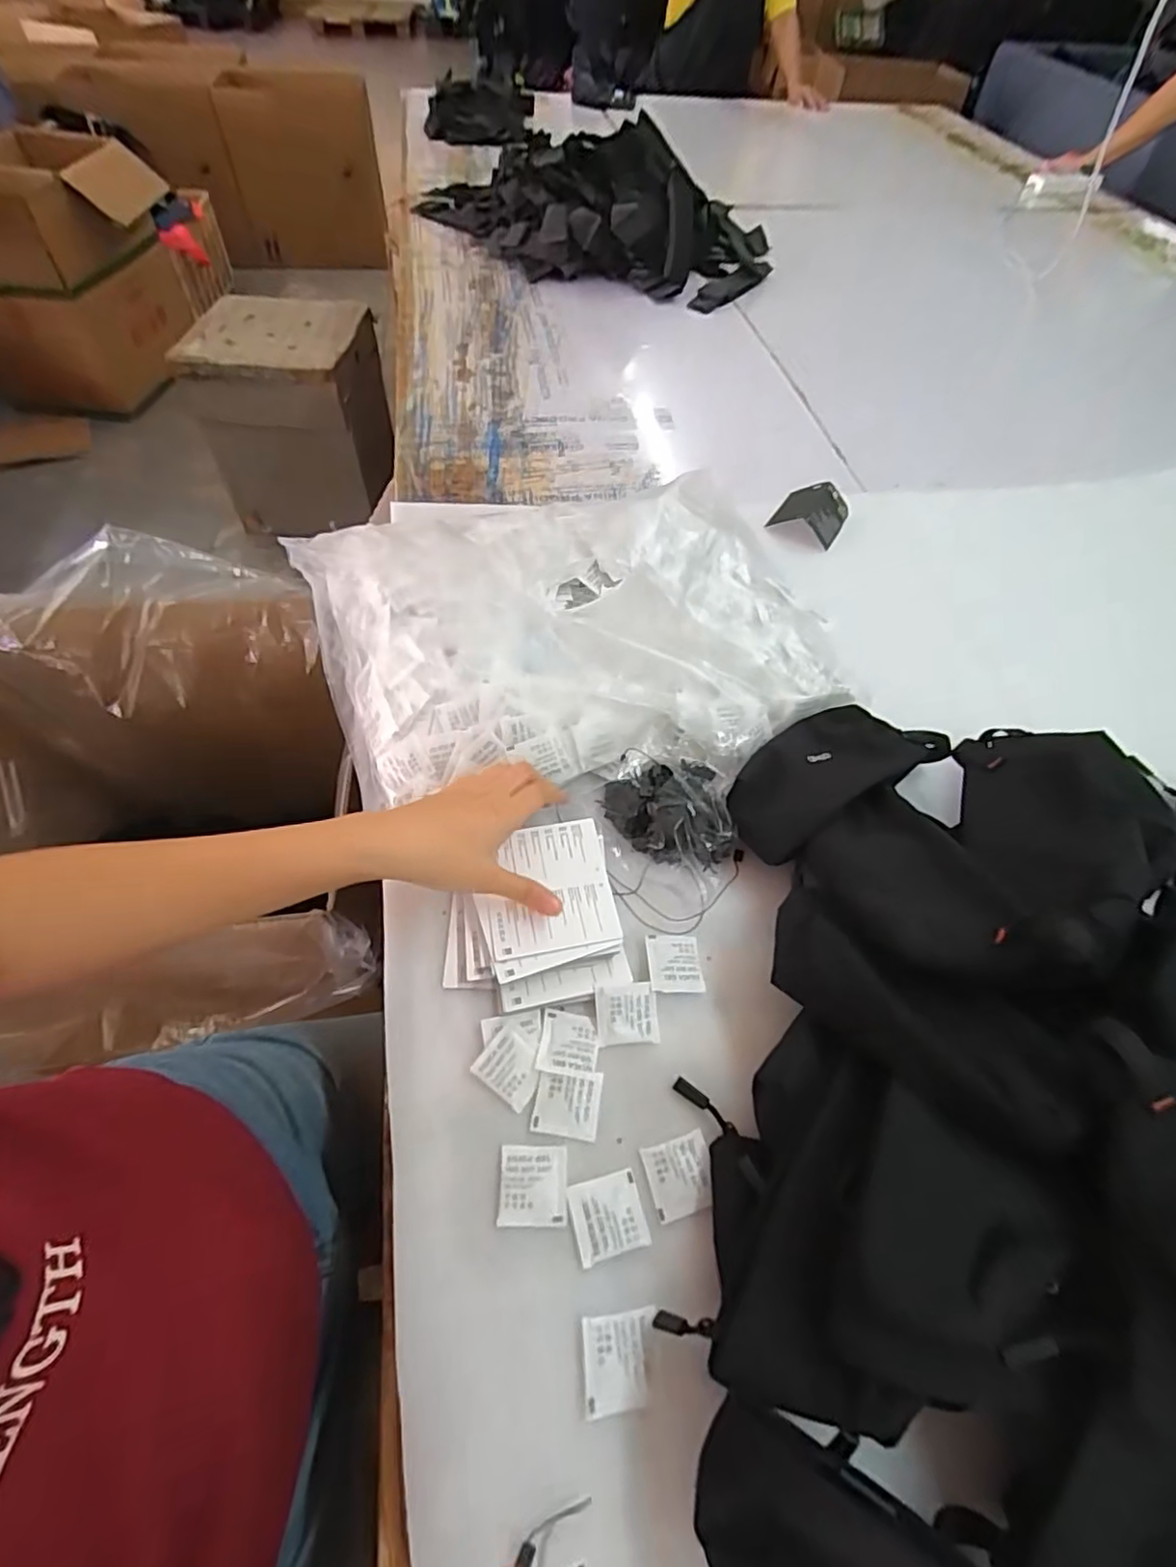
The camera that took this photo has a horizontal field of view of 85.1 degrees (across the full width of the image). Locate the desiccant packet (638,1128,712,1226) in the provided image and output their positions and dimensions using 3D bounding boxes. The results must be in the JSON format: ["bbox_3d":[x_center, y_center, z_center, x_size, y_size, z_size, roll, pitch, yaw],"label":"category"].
[{"bbox_3d":[0.056,0.237,0.387,0.040,0.004,0.039,-11,56,-12],"label":"desiccant packet"}]

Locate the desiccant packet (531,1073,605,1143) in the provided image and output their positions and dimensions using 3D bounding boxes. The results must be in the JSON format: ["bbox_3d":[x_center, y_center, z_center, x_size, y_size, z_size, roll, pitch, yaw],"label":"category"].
[{"bbox_3d":[-0.013,0.203,0.407,0.041,0.007,0.038,9,54,2],"label":"desiccant packet"}]

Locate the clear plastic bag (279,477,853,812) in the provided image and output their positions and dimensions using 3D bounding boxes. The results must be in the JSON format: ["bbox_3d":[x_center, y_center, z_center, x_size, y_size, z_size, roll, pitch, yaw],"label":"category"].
[{"bbox_3d":[-0.011,-0.152,0.606,0.461,0.082,0.361,-14,56,-13],"label":"clear plastic bag"}]

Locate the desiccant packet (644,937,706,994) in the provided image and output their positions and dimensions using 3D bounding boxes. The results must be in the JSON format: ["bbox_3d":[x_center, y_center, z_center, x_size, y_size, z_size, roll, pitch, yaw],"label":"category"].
[{"bbox_3d":[0.063,0.130,0.462,0.039,0.008,0.043,0,54,-4],"label":"desiccant packet"}]

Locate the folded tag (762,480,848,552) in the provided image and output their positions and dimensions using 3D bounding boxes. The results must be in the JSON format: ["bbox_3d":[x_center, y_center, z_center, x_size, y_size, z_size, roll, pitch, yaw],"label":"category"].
[{"bbox_3d":[0.276,-0.335,0.788,0.079,0.031,0.095,27,57,15],"label":"folded tag"}]

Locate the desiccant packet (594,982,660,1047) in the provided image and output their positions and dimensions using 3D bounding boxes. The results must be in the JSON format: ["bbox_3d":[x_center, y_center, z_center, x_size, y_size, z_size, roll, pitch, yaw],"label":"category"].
[{"bbox_3d":[0.027,0.157,0.436,0.042,0.009,0.037,-2,55,-6],"label":"desiccant packet"}]

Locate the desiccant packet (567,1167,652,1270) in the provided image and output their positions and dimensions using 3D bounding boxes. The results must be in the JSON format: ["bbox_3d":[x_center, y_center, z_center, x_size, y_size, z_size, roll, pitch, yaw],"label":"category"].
[{"bbox_3d":[0.012,0.251,0.371,0.041,0.004,0.039,-11,56,-12],"label":"desiccant packet"}]

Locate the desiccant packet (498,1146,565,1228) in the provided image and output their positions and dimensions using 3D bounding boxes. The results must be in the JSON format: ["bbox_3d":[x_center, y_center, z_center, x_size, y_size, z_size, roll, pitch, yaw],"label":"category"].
[{"bbox_3d":[-0.033,0.239,0.381,0.039,0.004,0.041,1,54,-3],"label":"desiccant packet"}]

